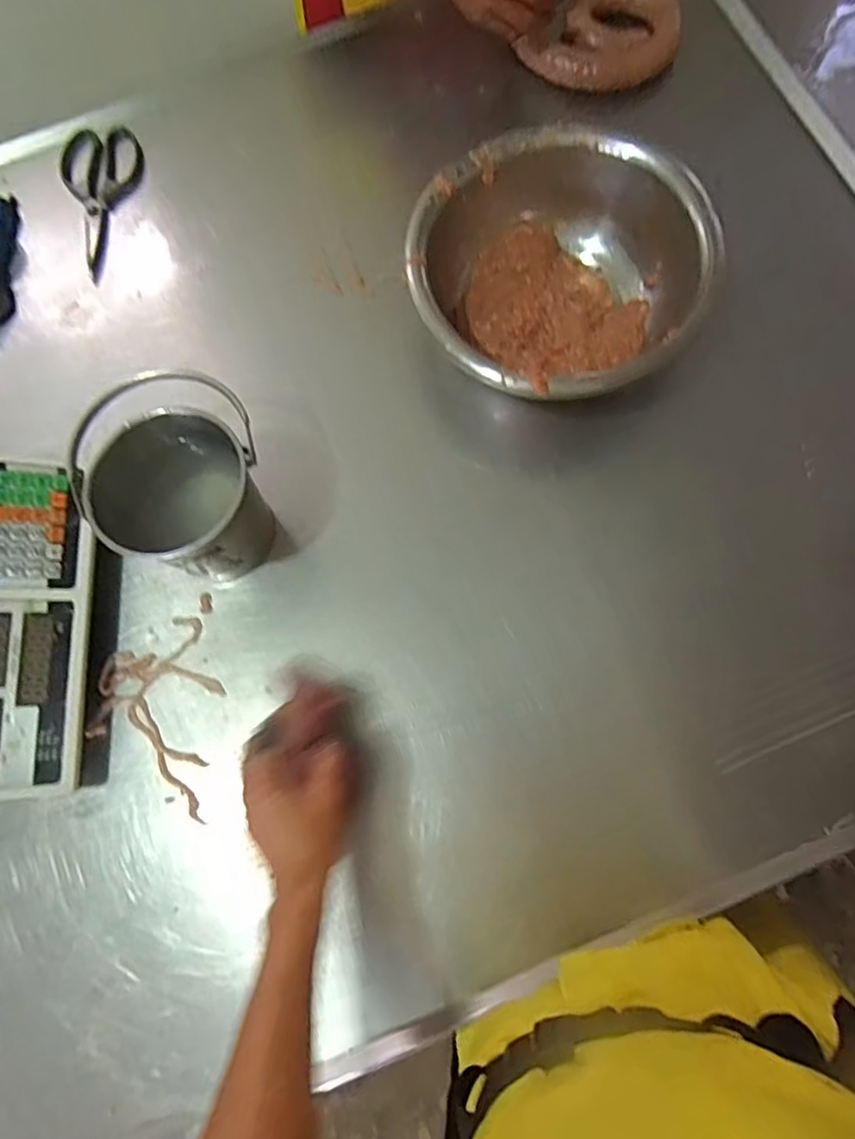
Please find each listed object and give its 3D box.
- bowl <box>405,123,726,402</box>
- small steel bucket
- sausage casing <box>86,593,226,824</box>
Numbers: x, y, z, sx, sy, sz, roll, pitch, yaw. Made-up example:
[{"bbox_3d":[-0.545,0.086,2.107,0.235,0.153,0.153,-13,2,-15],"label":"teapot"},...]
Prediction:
[{"bbox_3d":[0.130,-0.300,0.650,0.285,0.134,0.263,0,77,1],"label":"bowl"},{"bbox_3d":[-0.227,-0.082,0.590,0.150,0.139,0.157,0,77,1],"label":"small steel bucket"},{"bbox_3d":[-0.267,0.132,0.614,0.121,0.011,0.210,0,77,1],"label":"sausage casing"}]

